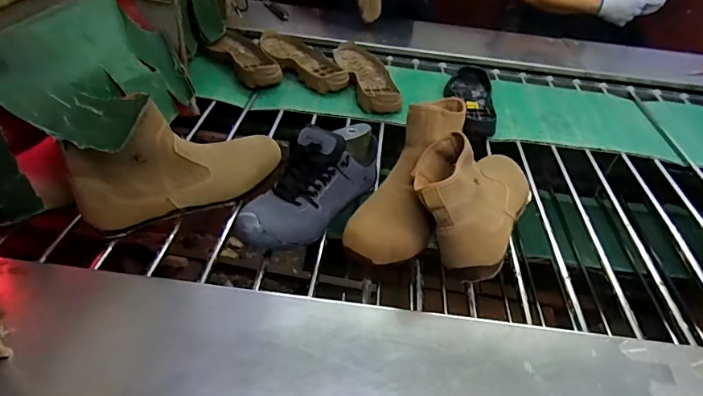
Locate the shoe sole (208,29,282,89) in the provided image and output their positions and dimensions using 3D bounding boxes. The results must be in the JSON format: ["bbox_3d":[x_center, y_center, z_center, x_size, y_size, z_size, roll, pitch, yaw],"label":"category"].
[{"bbox_3d":[-0.263,-0.334,1.053,0.116,0.039,0.277,-16,46,-25],"label":"shoe sole"}]

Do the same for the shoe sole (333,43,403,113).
[{"bbox_3d":[0.036,-0.285,1.045,0.097,0.038,0.317,-5,42,-14],"label":"shoe sole"}]

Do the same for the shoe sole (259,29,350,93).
[{"bbox_3d":[-0.125,-0.331,1.074,0.126,0.037,0.309,-20,48,-28],"label":"shoe sole"}]

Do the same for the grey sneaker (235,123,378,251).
[{"bbox_3d":[-0.051,-0.023,0.649,0.093,0.126,0.262,27,44,21],"label":"grey sneaker"}]

